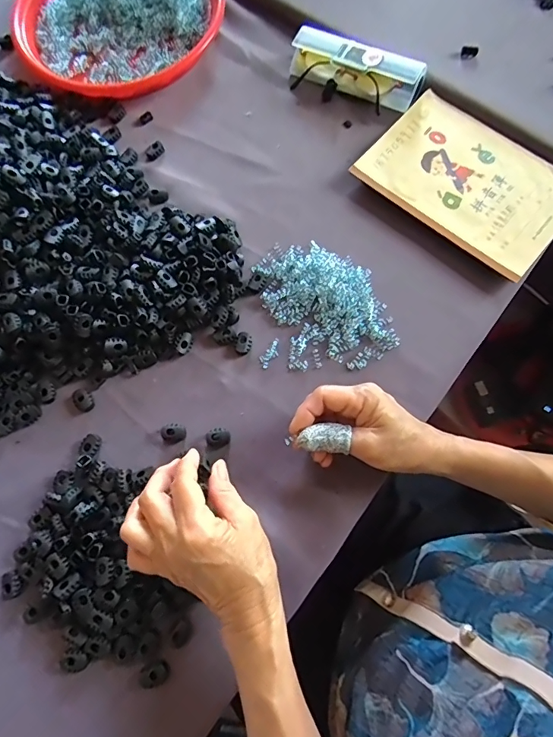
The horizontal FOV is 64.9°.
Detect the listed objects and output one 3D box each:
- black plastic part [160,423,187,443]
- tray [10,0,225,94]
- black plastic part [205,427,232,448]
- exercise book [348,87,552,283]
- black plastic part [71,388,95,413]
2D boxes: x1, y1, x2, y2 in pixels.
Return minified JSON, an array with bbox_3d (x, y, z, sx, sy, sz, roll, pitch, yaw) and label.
[{"bbox_3d":[-0.097,0.060,0.406,0.023,0.007,0.018,-3,73,1],"label":"black plastic part"},{"bbox_3d":[-0.193,-0.438,0.531,0.228,0.044,0.228,13,74,5],"label":"tray"},{"bbox_3d":[-0.054,0.063,0.402,0.022,0.010,0.018,-20,74,-4],"label":"black plastic part"},{"bbox_3d":[0.203,-0.198,0.463,0.205,0.015,0.139,40,78,12],"label":"exercise book"},{"bbox_3d":[-0.185,0.029,0.414,0.023,0.008,0.016,43,79,12],"label":"black plastic part"}]

